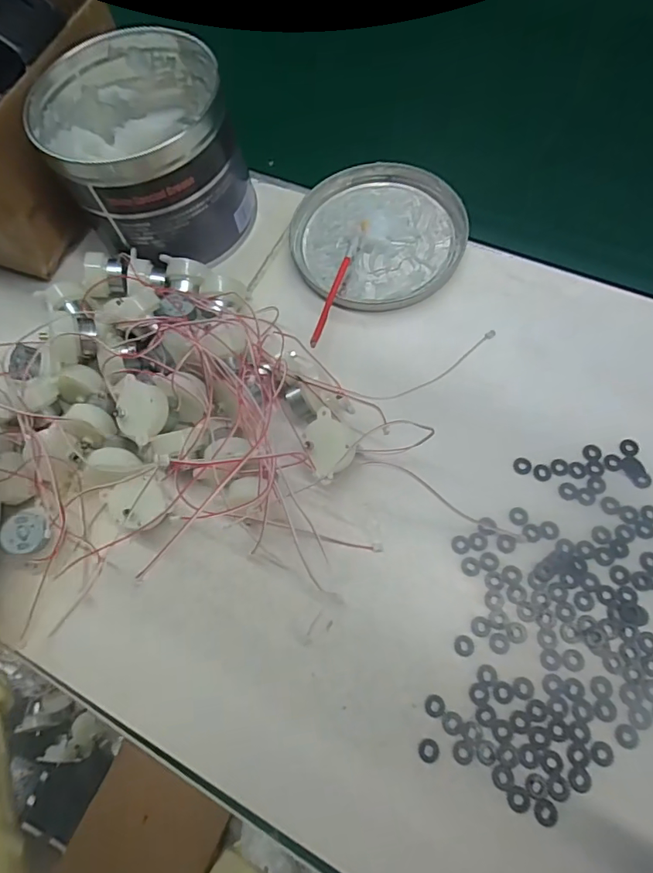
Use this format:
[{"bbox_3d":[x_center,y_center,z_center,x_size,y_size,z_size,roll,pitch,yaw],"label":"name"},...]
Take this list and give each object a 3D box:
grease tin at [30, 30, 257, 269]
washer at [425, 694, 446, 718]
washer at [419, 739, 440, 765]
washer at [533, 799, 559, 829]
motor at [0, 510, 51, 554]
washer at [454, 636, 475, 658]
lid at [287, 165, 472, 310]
[{"bbox_3d":[-0.129,-0.204,0.358,0.120,0.098,0.135,-27,68,-5],"label":"grease tin"},{"bbox_3d":[0.057,0.142,0.256,0.011,0.004,0.010,-2,68,5],"label":"washer"},{"bbox_3d":[0.052,0.160,0.248,0.010,0.004,0.010,-2,68,5],"label":"washer"},{"bbox_3d":[0.105,0.180,0.233,0.011,0.004,0.011,-2,68,5],"label":"washer"},{"bbox_3d":[-0.177,0.057,0.289,0.025,0.010,0.025,-1,68,2],"label":"motor"},{"bbox_3d":[0.076,0.114,0.266,0.010,0.004,0.011,-2,68,5],"label":"washer"},{"bbox_3d":[0.038,-0.157,0.372,0.125,0.012,0.126,-17,67,-1],"label":"lid"}]

